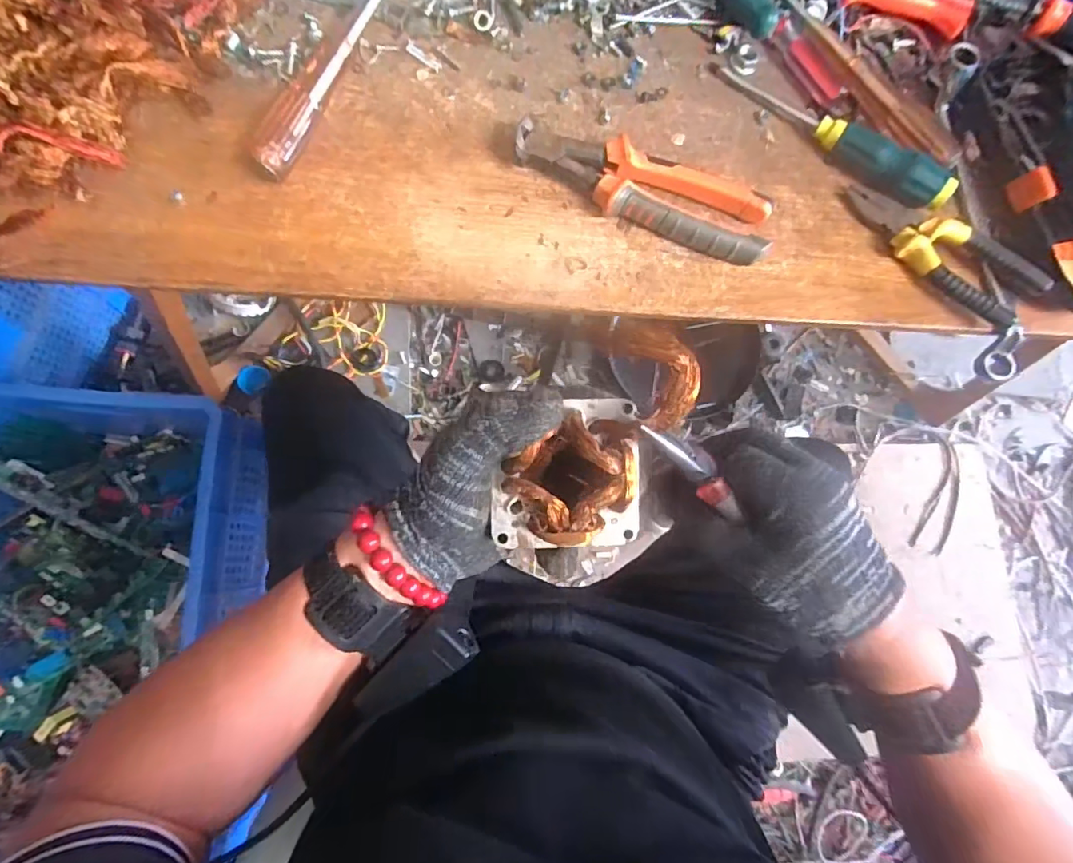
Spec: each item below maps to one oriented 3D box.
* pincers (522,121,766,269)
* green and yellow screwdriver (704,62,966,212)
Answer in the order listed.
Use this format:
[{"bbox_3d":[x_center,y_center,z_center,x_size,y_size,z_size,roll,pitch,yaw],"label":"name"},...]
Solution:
[{"bbox_3d":[0.078,-0.177,0.380,0.189,0.027,0.052,21,81,-2],"label":"pincers"},{"bbox_3d":[0.229,-0.235,0.393,0.194,0.025,0.035,41,81,1],"label":"green and yellow screwdriver"}]

